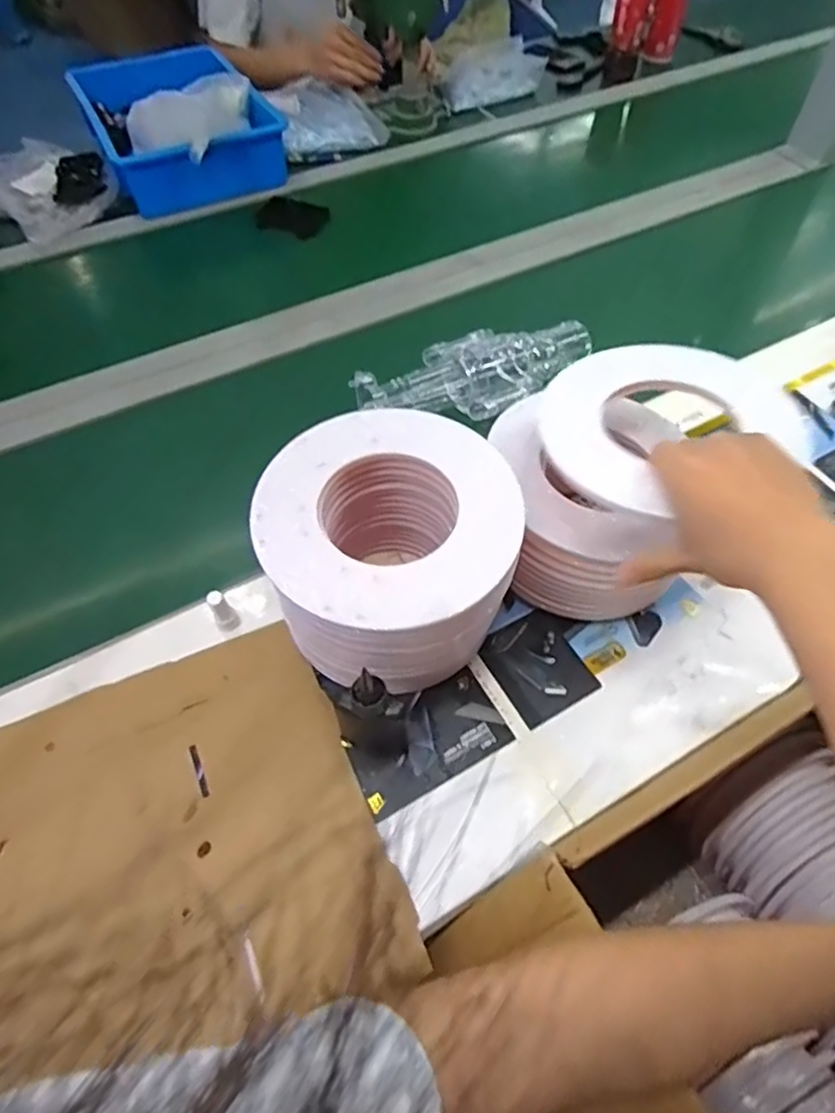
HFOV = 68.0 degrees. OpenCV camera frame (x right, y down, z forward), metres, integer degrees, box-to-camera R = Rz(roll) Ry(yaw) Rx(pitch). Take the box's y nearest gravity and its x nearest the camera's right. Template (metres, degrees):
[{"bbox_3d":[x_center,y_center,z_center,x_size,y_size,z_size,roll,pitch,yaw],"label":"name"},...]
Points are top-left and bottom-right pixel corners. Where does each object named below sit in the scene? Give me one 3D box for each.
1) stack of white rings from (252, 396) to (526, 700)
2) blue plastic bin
[{"bbox_3d":[-0.025,0.013,0.523,0.195,0.174,0.200,-24,60,-15],"label":"stack of white rings"},{"bbox_3d":[-0.417,-0.739,1.066,0.274,0.121,0.399,-27,61,-17],"label":"blue plastic bin"}]

